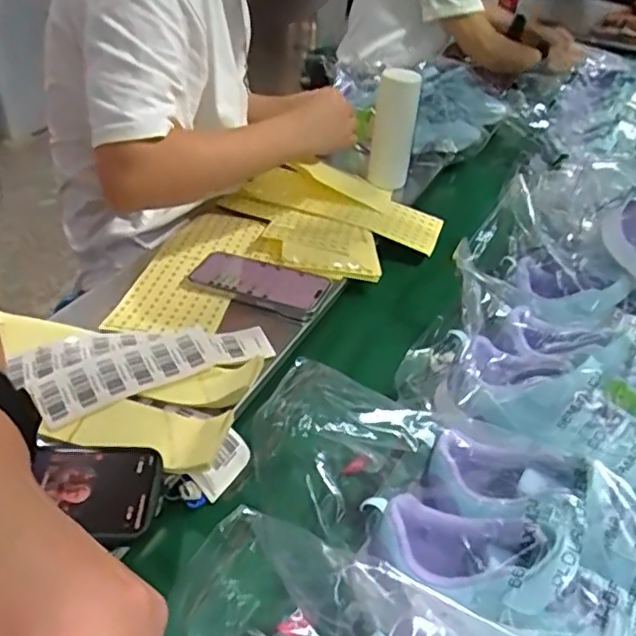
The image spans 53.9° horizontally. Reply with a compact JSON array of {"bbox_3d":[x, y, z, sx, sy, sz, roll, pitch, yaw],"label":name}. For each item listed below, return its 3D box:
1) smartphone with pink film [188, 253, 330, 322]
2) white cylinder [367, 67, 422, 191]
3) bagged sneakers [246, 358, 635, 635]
[{"bbox_3d":[-0.075,-0.044,0.745,0.165,0.013,0.085,16,36,21],"label":"smartphone with pink film"},{"bbox_3d":[0.122,-0.305,1.014,0.071,0.179,0.068,5,33,4],"label":"white cylinder"},{"bbox_3d":[0.118,0.147,0.451,0.336,0.109,0.175,16,36,21],"label":"bagged sneakers"}]

